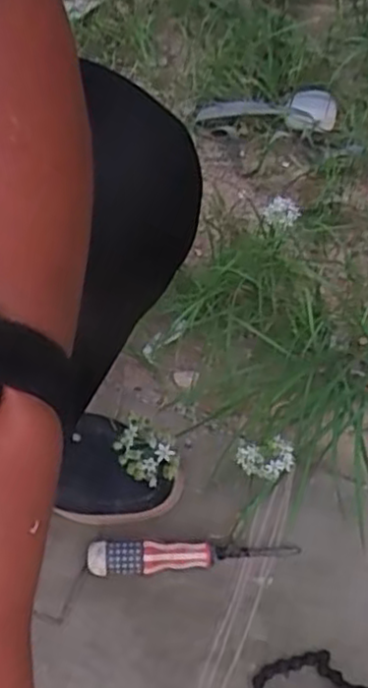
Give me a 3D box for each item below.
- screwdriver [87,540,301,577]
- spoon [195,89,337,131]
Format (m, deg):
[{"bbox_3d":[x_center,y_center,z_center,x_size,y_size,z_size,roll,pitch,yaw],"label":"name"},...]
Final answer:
[{"bbox_3d":[0.008,0.196,0.641,0.185,0.035,0.027,-1,62,4],"label":"screwdriver"},{"bbox_3d":[0.103,-0.297,0.902,0.177,0.036,0.048,5,62,7],"label":"spoon"}]

